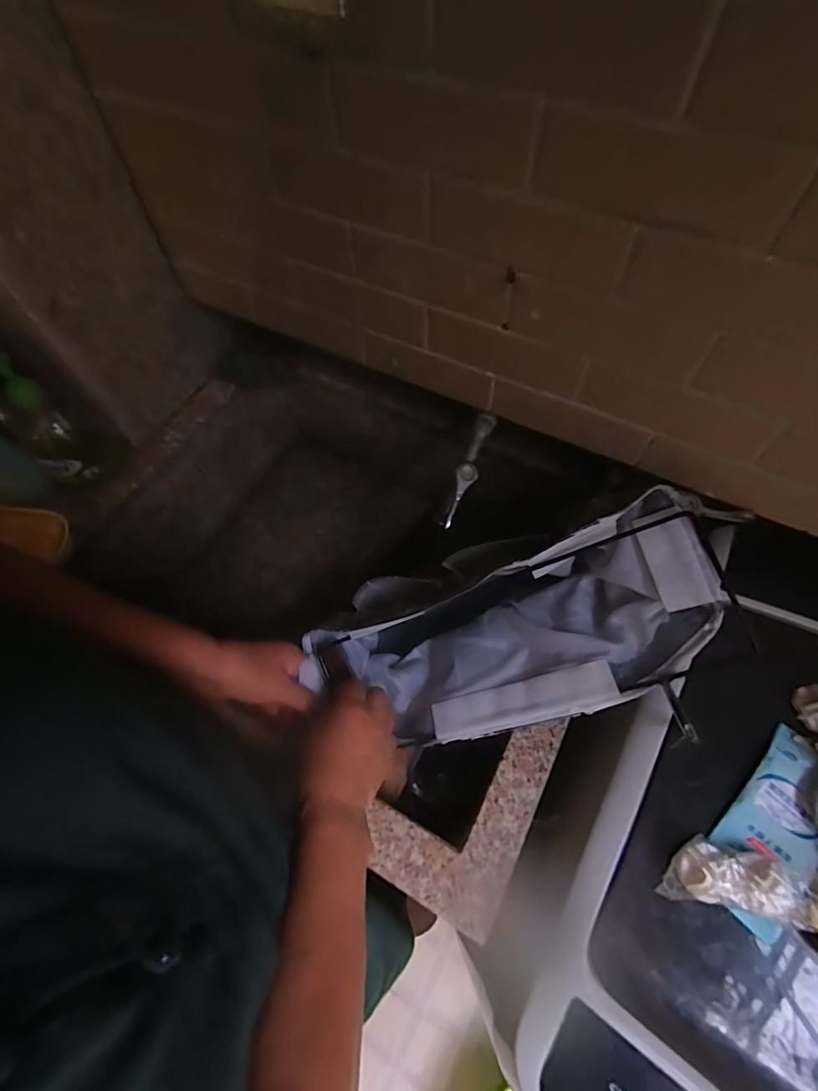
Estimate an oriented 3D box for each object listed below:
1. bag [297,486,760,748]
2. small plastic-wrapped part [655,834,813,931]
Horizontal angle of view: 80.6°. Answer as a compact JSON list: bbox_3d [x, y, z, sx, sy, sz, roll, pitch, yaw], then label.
[{"bbox_3d":[0.095,0.085,0.465,0.368,0.119,0.165,-19,58,22],"label":"bag"},{"bbox_3d":[0.219,0.226,0.329,0.084,0.020,0.039,-1,59,20],"label":"small plastic-wrapped part"}]

